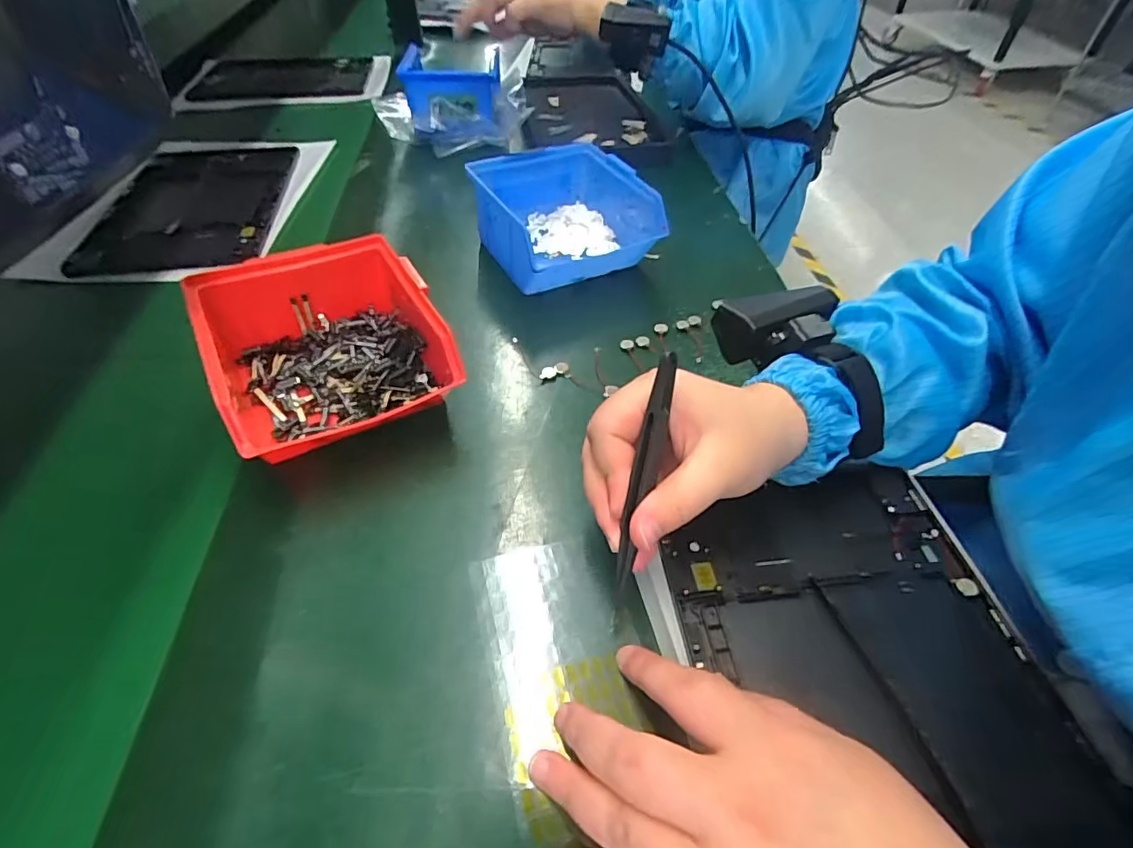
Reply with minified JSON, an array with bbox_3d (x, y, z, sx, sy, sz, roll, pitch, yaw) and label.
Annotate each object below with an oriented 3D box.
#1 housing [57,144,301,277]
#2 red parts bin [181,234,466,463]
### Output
[{"bbox_3d":[-0.370,-0.221,0.533,0.151,0.015,0.242,-7,47,-5],"label":"housing"},{"bbox_3d":[-0.142,-0.041,0.322,0.127,0.072,0.134,-23,53,-20],"label":"red parts bin"}]

